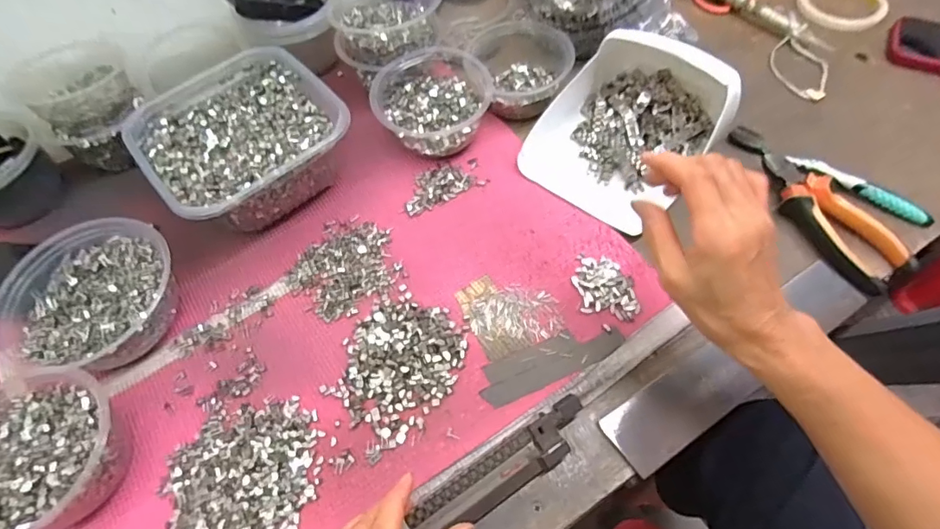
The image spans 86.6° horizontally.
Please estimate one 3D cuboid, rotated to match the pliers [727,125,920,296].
[{"bbox_3d":[0.318,-0.061,0.467,0.062,0.033,0.194,-23,60,-10],"label":"pliers"}]

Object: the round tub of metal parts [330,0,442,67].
[{"bbox_3d":[-0.086,-0.261,0.537,0.107,0.048,0.112,-2,58,3],"label":"round tub of metal parts"}]

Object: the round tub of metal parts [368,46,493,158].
[{"bbox_3d":[-0.037,-0.168,0.518,0.113,0.060,0.110,-2,58,3],"label":"round tub of metal parts"}]

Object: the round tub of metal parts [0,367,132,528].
[{"bbox_3d":[-0.309,0.139,0.362,0.120,0.057,0.110,-2,58,3],"label":"round tub of metal parts"}]

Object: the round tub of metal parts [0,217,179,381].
[{"bbox_3d":[-0.311,0.032,0.423,0.123,0.056,0.125,-2,58,3],"label":"round tub of metal parts"}]

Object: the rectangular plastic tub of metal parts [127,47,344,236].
[{"bbox_3d":[-0.219,-0.120,0.495,0.172,0.071,0.174,-36,63,-17],"label":"rectangular plastic tub of metal parts"}]

